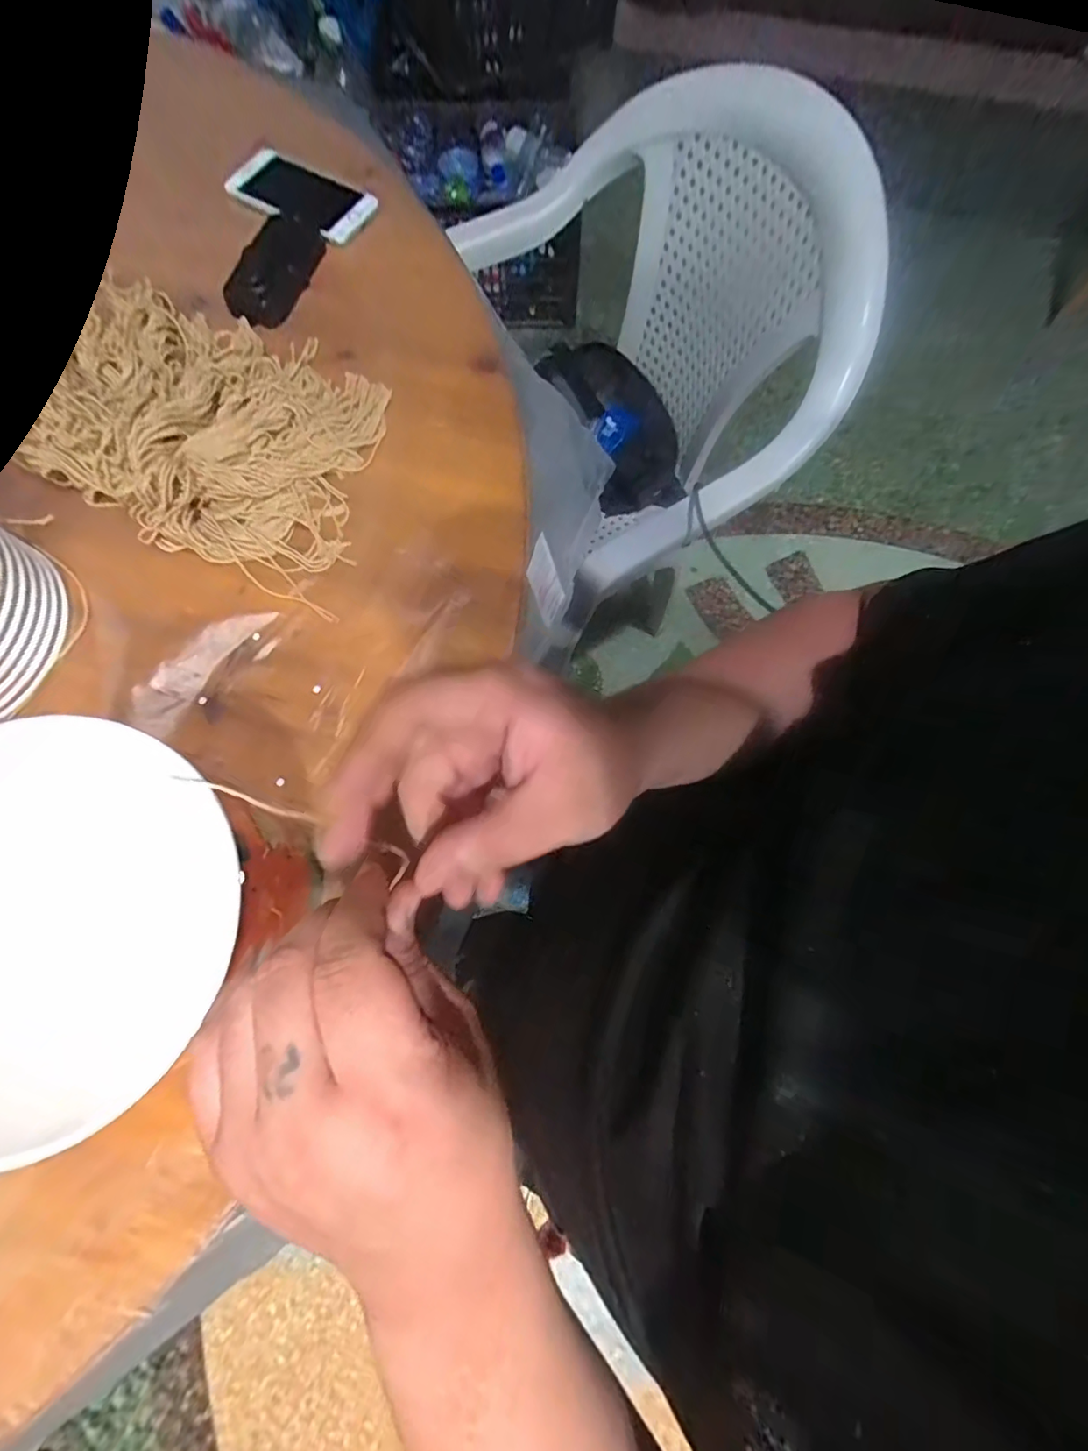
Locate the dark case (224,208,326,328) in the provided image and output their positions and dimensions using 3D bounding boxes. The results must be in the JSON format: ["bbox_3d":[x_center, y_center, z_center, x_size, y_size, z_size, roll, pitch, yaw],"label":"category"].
[{"bbox_3d":[-0.226,-0.395,0.445,0.058,0.018,0.123,14,75,3],"label":"dark case"}]

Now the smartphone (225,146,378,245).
[{"bbox_3d":[-0.215,-0.474,0.475,0.128,0.013,0.067,32,76,8],"label":"smartphone"}]

